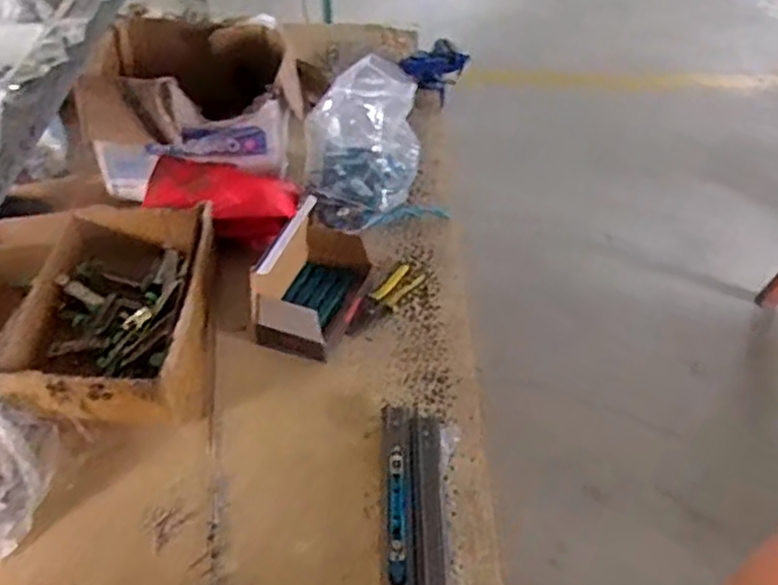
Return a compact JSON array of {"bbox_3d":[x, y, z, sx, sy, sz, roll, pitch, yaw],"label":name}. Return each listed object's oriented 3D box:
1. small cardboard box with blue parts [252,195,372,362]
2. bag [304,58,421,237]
[{"bbox_3d":[-0.108,-0.021,0.990,0.127,0.126,0.178,15,46,12],"label":"small cardboard box with blue parts"},{"bbox_3d":[-0.042,-0.227,1.076,0.188,0.219,0.129,-8,45,-8],"label":"bag"}]

